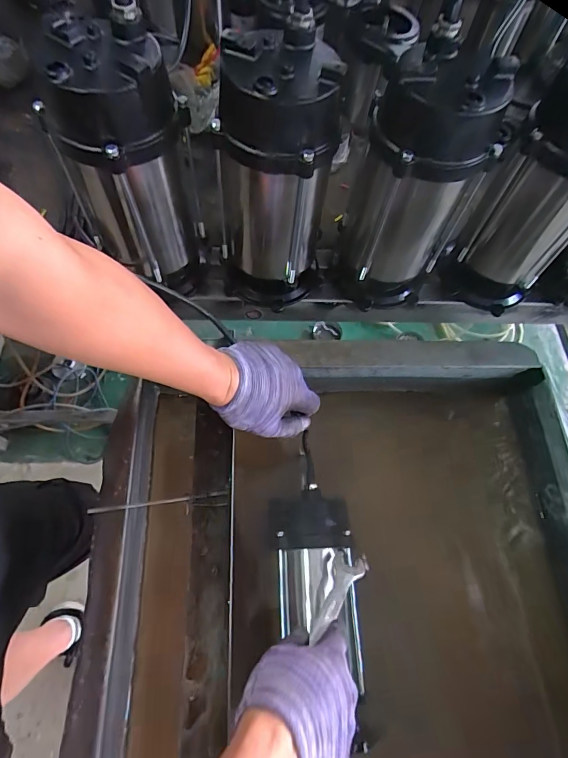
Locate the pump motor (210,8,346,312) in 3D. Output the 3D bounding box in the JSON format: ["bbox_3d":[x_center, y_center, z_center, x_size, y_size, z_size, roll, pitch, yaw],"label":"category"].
[{"bbox_3d":[-0.015,-0.215,0.483,0.120,0.283,0.115,-4,65,-6],"label":"pump motor"}]

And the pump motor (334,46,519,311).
[{"bbox_3d":[0.144,-0.210,0.493,0.124,0.276,0.115,19,65,5],"label":"pump motor"}]

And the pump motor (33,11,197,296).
[{"bbox_3d":[-0.169,-0.218,0.469,0.112,0.272,0.106,1,65,-3],"label":"pump motor"}]

